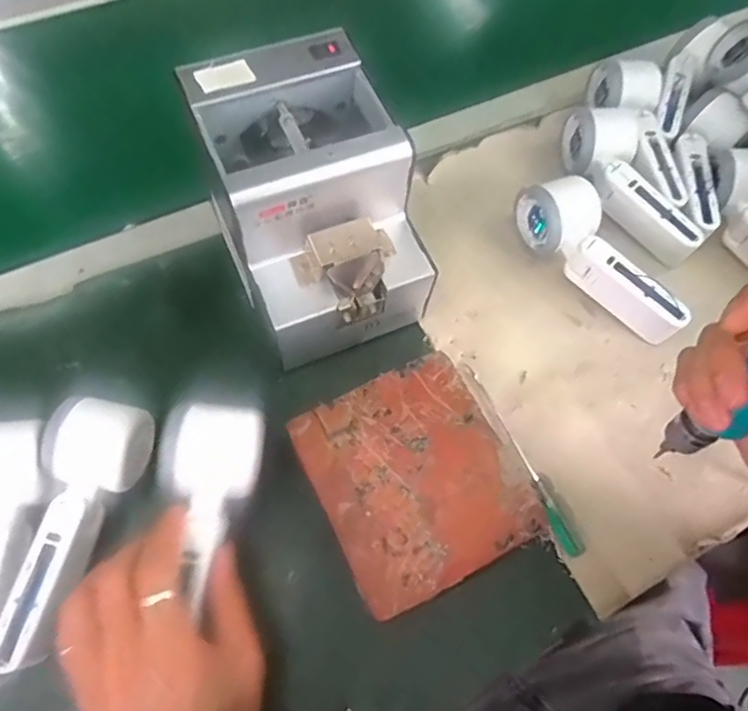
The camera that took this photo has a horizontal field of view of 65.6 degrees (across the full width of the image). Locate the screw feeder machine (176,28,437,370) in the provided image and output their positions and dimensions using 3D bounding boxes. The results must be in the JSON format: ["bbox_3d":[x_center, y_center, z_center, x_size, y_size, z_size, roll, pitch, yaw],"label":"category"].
[{"bbox_3d":[-0.045,-0.106,0.432,0.122,0.150,0.173,-23,69,-12],"label":"screw feeder machine"}]

